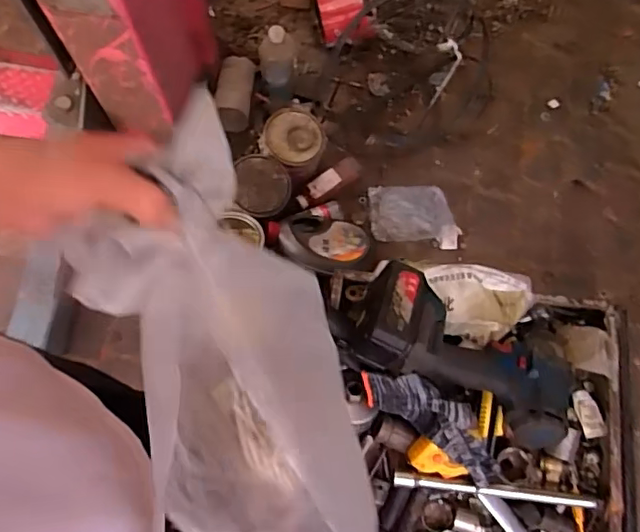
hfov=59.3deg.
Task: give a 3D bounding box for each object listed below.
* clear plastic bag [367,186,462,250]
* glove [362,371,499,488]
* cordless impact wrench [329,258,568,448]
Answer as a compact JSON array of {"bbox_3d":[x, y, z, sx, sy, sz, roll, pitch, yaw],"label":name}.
[{"bbox_3d":[0.243,-0.128,1.481,0.222,0.013,0.171,1,71,0],"label":"clear plastic bag"},{"bbox_3d":[0.121,0.166,0.618,0.169,0.068,0.057,35,74,10],"label":"glove"},{"bbox_3d":[0.158,0.097,0.631,0.255,0.085,0.116,27,75,-4],"label":"cordless impact wrench"}]

